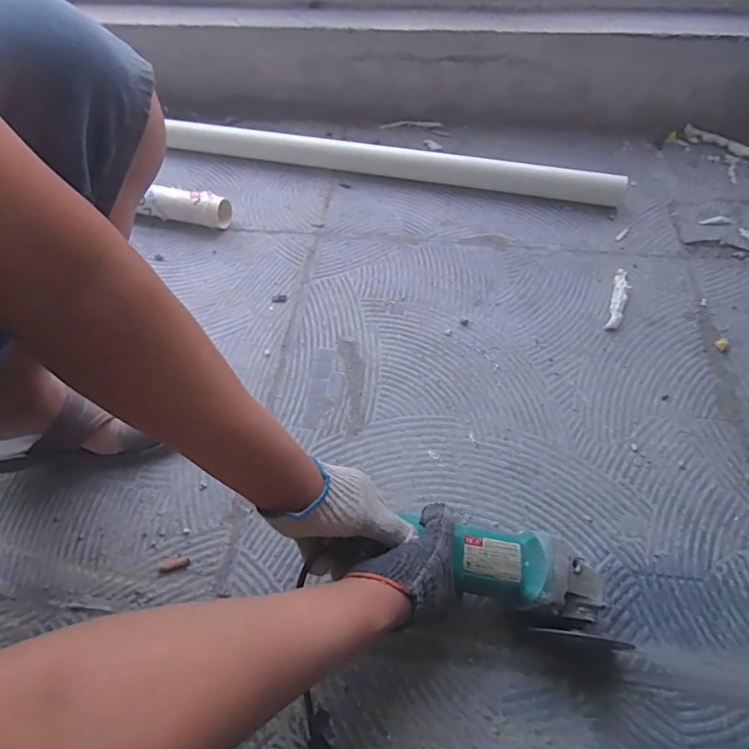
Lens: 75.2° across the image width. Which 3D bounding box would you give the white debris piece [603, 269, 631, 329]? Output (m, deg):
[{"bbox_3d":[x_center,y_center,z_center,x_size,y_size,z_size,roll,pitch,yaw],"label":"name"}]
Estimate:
[{"bbox_3d":[0.363,-0.116,0.723,0.021,0.013,0.120,17,59,14],"label":"white debris piece"}]

